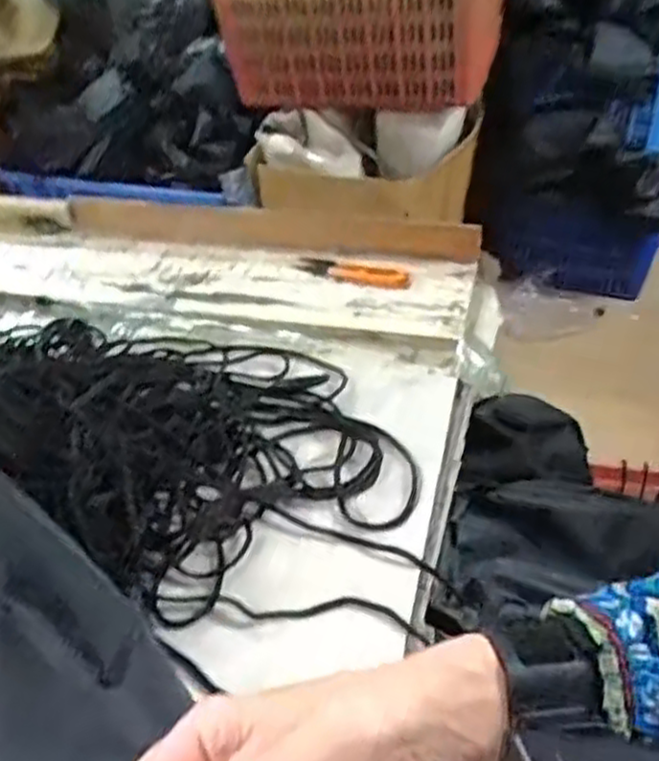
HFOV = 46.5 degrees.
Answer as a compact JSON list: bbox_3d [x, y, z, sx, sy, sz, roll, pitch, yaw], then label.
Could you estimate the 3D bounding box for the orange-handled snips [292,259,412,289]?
[{"bbox_3d":[0.018,-0.089,0.631,0.096,0.007,0.026,13,41,19],"label":"orange-handled snips"}]

